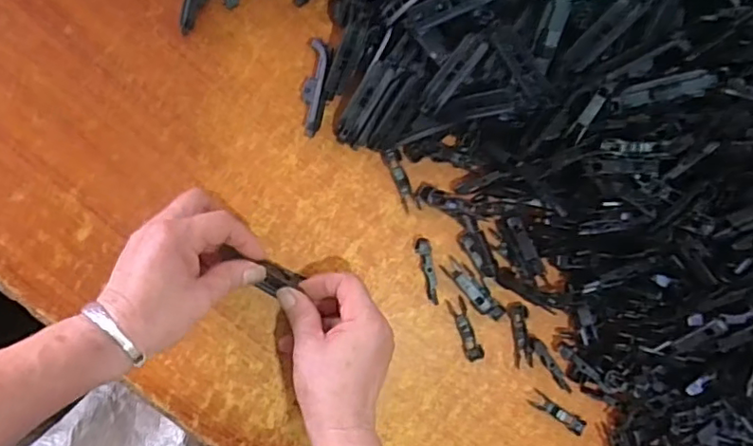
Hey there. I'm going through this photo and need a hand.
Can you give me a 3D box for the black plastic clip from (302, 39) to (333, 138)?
[{"bbox_3d":[-0.049,-0.107,0.464,0.019,0.019,0.074,11,92,-8],"label":"black plastic clip"}]

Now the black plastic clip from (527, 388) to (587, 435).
[{"bbox_3d":[0.161,0.168,0.514,0.057,0.005,0.014,34,88,-8],"label":"black plastic clip"}]

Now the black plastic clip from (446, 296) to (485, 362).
[{"bbox_3d":[0.076,0.092,0.498,0.015,0.006,0.056,-22,95,-6],"label":"black plastic clip"}]

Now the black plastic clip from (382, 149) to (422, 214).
[{"bbox_3d":[0.021,-0.036,0.485,0.015,0.006,0.055,-22,95,-6],"label":"black plastic clip"}]

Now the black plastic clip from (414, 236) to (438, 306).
[{"bbox_3d":[0.045,0.041,0.490,0.012,0.012,0.057,-16,95,-6],"label":"black plastic clip"}]

